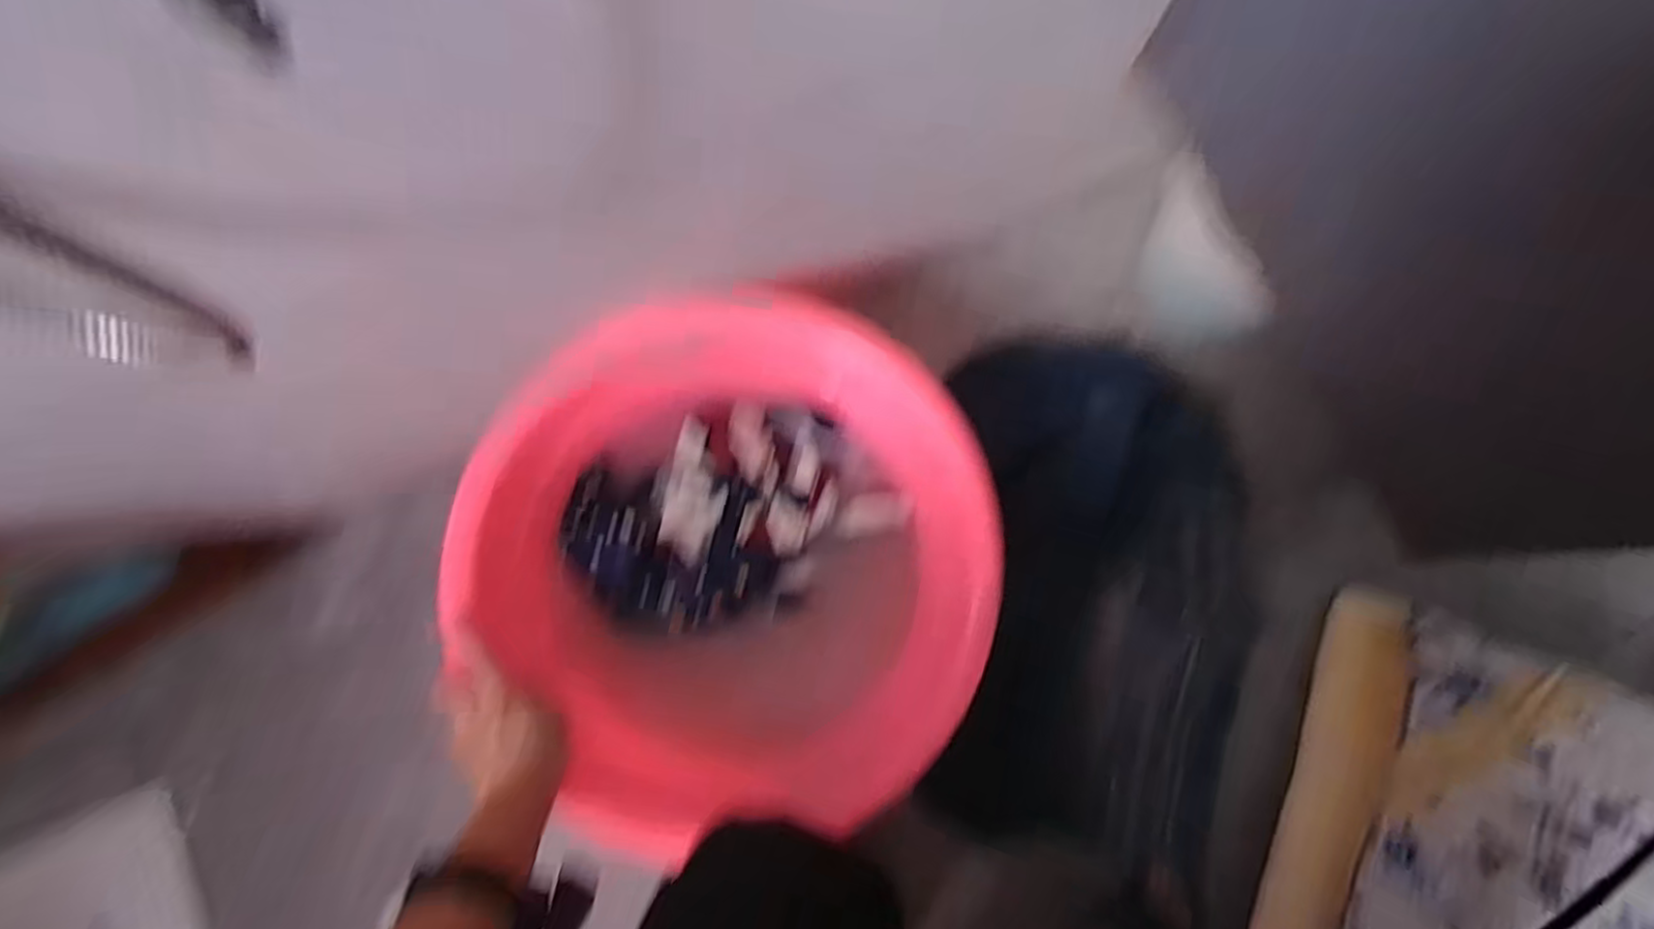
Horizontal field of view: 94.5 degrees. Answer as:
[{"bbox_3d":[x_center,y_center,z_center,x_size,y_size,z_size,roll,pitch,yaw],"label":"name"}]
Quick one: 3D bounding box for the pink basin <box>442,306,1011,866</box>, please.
[{"bbox_3d":[-0.091,0.091,0.785,0.463,0.235,0.479,0,81,0],"label":"pink basin"}]

